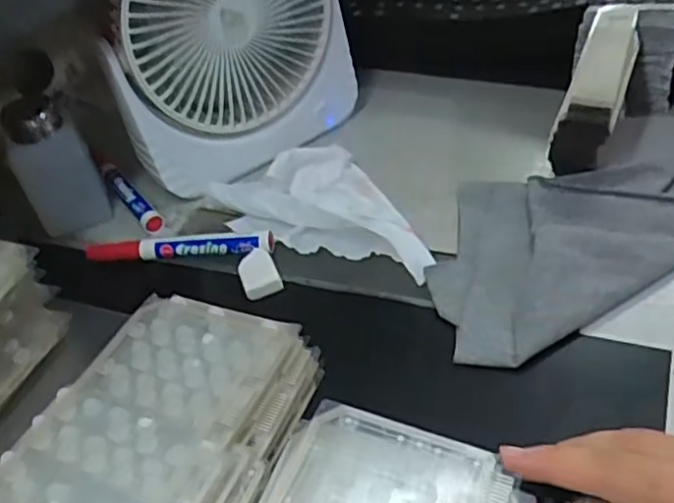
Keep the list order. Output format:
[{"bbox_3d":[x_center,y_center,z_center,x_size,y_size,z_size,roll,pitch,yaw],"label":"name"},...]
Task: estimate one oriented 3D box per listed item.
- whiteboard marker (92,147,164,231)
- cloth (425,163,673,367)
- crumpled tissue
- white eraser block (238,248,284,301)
[{"bbox_3d":[-0.182,-0.056,0.572,0.015,0.015,0.136,-29,48,-23],"label":"whiteboard marker"},{"bbox_3d":[0.157,-0.003,0.431,0.188,0.018,0.167,-4,40,11],"label":"cloth"},{"bbox_3d":[0.000,-0.038,0.498,0.172,0.030,0.089,17,49,29],"label":"crumpled tissue"},{"bbox_3d":[-0.054,0.014,0.470,0.026,0.011,0.039,-20,42,-8],"label":"white eraser block"}]

